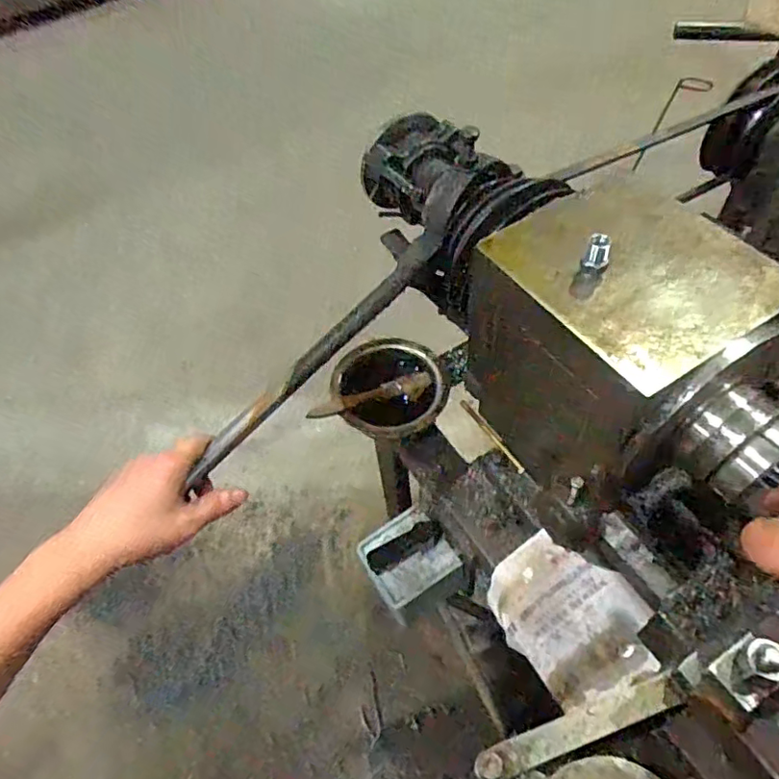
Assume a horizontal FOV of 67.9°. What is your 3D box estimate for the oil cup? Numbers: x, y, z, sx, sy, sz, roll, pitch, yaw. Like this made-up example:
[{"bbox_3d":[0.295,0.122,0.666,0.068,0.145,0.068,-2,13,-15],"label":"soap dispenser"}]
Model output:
[{"bbox_3d":[0.002,-0.002,0.682,0.138,0.043,0.120,-8,54,-1],"label":"oil cup"}]

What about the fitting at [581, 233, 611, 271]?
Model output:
[{"bbox_3d":[0.141,-0.092,0.391,0.015,0.024,0.012,25,59,20],"label":"fitting"}]

